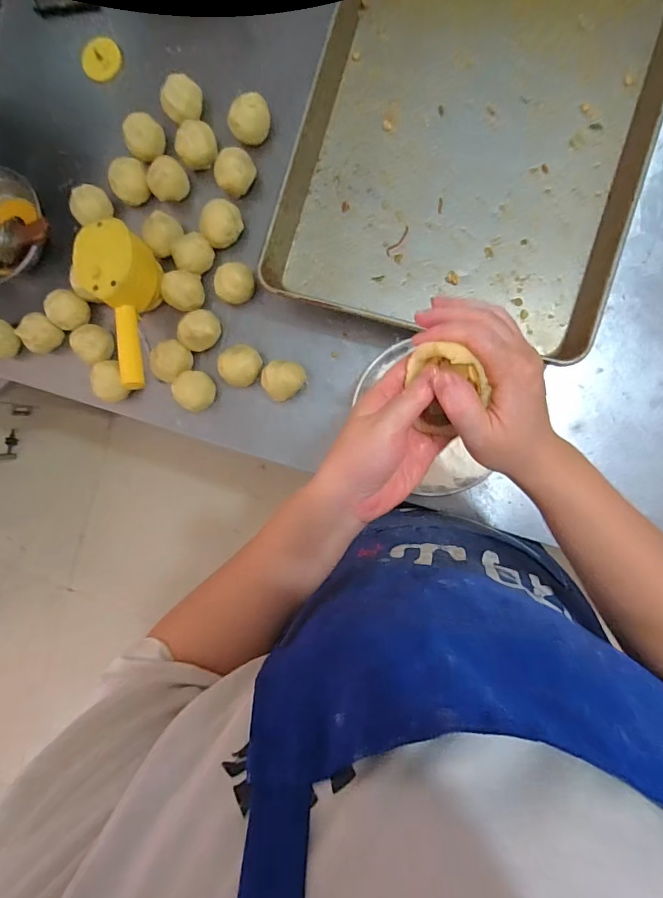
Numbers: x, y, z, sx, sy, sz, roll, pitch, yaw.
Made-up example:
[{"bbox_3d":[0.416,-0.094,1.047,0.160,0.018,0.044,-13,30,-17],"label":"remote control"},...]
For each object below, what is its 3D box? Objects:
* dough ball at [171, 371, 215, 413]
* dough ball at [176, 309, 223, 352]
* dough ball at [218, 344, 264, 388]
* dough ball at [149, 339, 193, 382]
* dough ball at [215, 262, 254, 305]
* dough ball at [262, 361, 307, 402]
[{"bbox_3d":[-0.191,-0.082,0.617,0.049,0.045,0.052,0,91,9],"label":"dough ball"},{"bbox_3d":[-0.186,-0.167,0.613,0.050,0.046,0.060,34,96,7],"label":"dough ball"},{"bbox_3d":[-0.124,-0.115,0.606,0.054,0.042,0.056,0,91,9],"label":"dough ball"},{"bbox_3d":[-0.229,-0.125,0.623,0.062,0.046,0.051,-44,84,7],"label":"dough ball"},{"bbox_3d":[-0.130,-0.225,0.599,0.042,0.053,0.052,44,97,6],"label":"dough ball"},{"bbox_3d":[-0.065,-0.095,0.587,0.049,0.054,0.054,44,97,6],"label":"dough ball"}]

